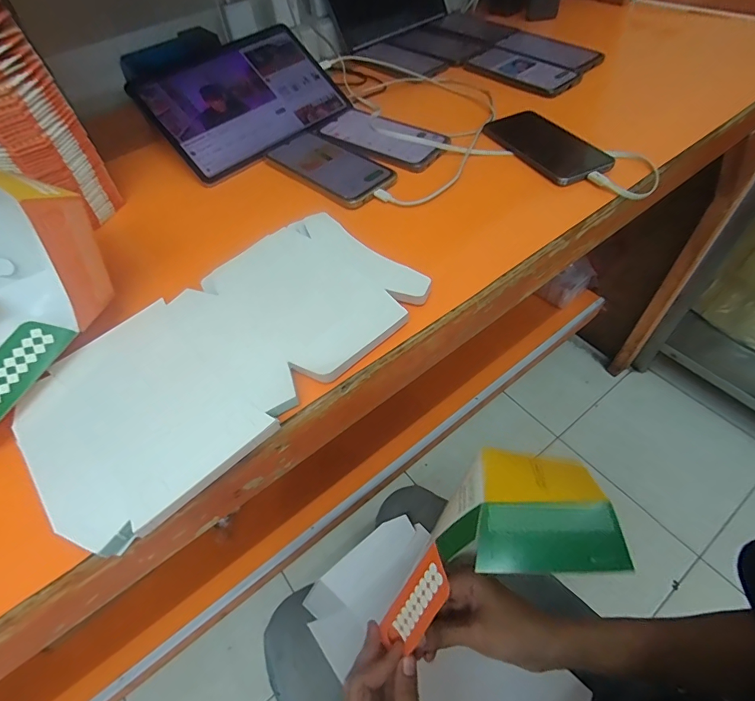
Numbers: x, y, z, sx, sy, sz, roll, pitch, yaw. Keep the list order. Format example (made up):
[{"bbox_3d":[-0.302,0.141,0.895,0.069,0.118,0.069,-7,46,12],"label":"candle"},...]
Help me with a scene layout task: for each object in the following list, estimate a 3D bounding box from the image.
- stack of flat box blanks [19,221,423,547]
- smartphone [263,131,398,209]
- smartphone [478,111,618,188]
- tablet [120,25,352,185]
[{"bbox_3d":[-0.122,-0.007,0.351,0.313,0.013,0.176,-40,59,-22],"label":"stack of flat box blanks"},{"bbox_3d":[-0.059,-0.228,0.521,0.165,0.014,0.086,32,62,26],"label":"smartphone"},{"bbox_3d":[0.210,-0.255,0.523,0.088,0.016,0.170,-24,54,-13],"label":"smartphone"},{"bbox_3d":[-0.175,-0.341,0.565,0.250,0.008,0.165,-40,91,-21],"label":"tablet"}]

